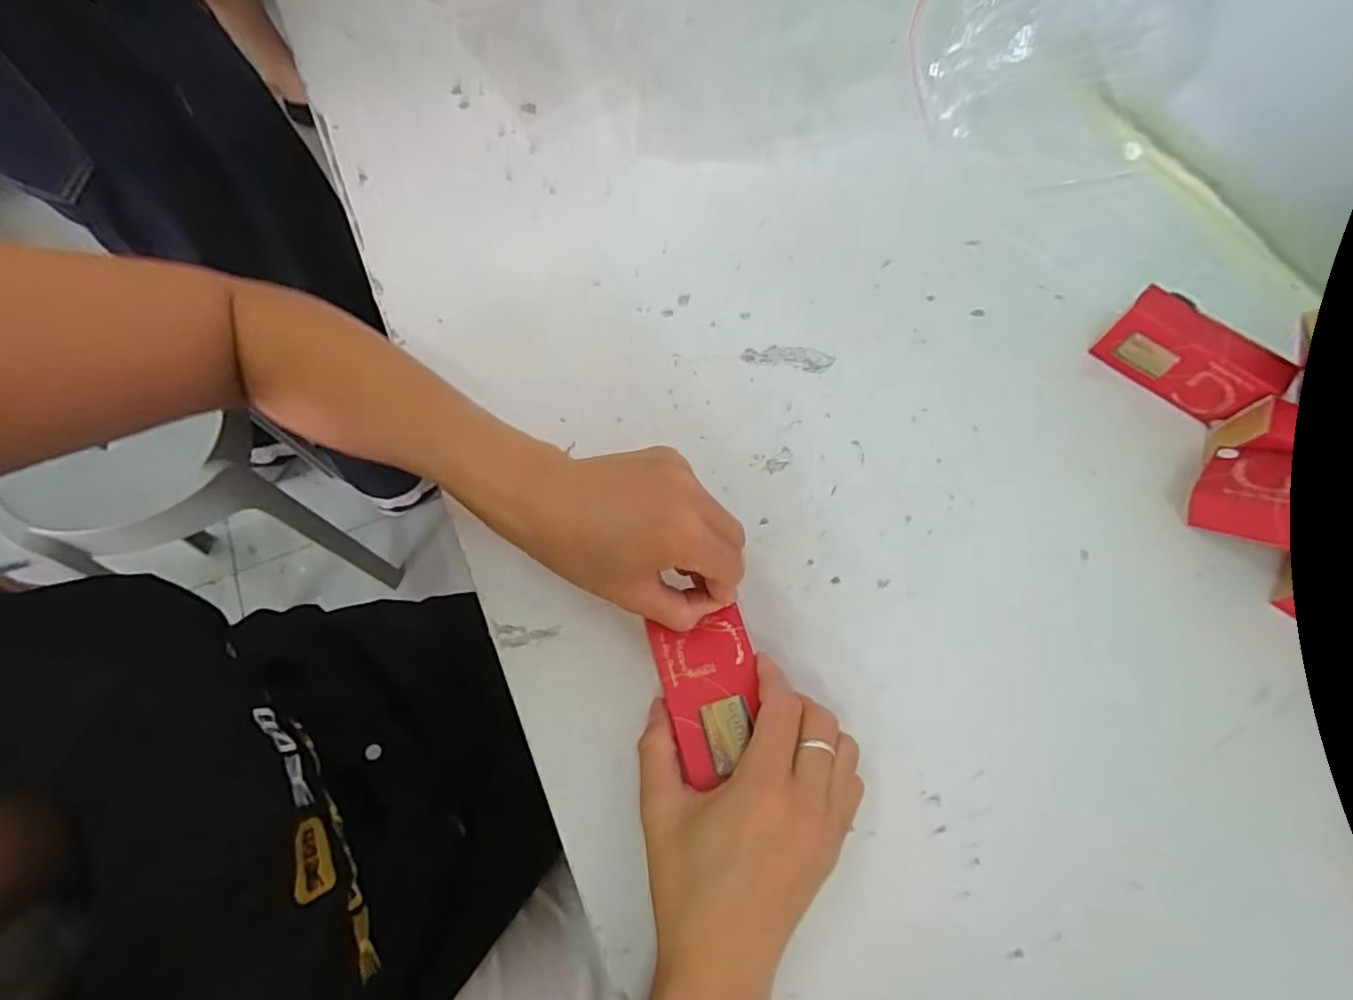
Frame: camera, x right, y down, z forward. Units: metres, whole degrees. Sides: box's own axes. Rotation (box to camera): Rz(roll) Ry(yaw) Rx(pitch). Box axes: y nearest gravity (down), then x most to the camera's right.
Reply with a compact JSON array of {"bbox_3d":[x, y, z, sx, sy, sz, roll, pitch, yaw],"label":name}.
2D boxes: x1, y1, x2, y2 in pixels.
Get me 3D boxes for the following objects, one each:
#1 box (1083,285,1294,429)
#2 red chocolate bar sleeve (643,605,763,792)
[{"bbox_3d":[0.356,-0.099,0.428,0.038,0.048,0.099,-41,72,-18],"label":"box"},{"bbox_3d":[0.019,0.097,0.309,0.049,0.007,0.077,-13,65,-7],"label":"red chocolate bar sleeve"}]

